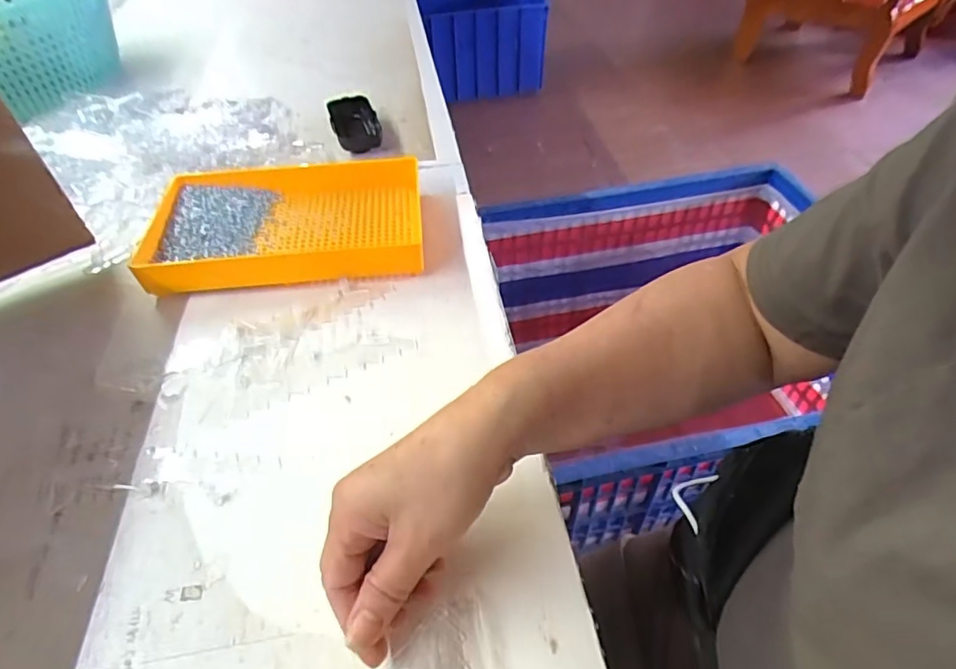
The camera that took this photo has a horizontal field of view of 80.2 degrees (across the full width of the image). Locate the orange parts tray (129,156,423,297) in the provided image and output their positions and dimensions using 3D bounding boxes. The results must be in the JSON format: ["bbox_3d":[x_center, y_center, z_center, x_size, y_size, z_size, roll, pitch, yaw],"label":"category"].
[{"bbox_3d":[-0.178,-0.107,0.536,0.248,0.036,0.157,-6,47,-4],"label":"orange parts tray"}]

